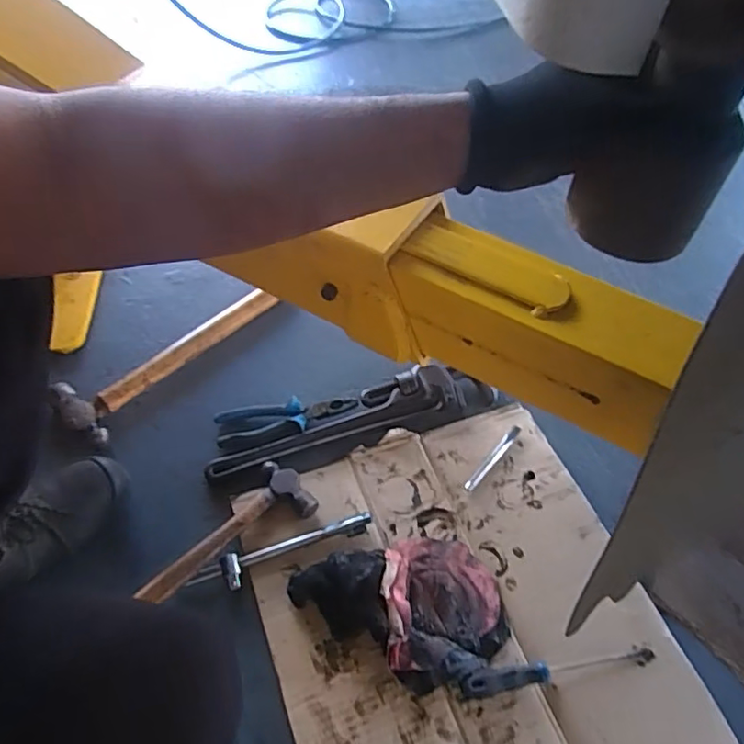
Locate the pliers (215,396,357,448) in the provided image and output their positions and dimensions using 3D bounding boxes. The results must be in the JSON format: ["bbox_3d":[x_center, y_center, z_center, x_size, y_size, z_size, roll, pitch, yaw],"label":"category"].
[{"bbox_3d":[-0.121,0.063,0.809,0.194,0.016,0.054,-9,54,-11],"label":"pliers"}]

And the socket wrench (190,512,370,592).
[{"bbox_3d":[-0.108,0.222,0.699,0.226,0.017,0.037,-15,56,-15],"label":"socket wrench"}]

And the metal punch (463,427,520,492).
[{"bbox_3d":[0.169,0.117,0.787,0.014,0.010,0.127,37,59,21],"label":"metal punch"}]

